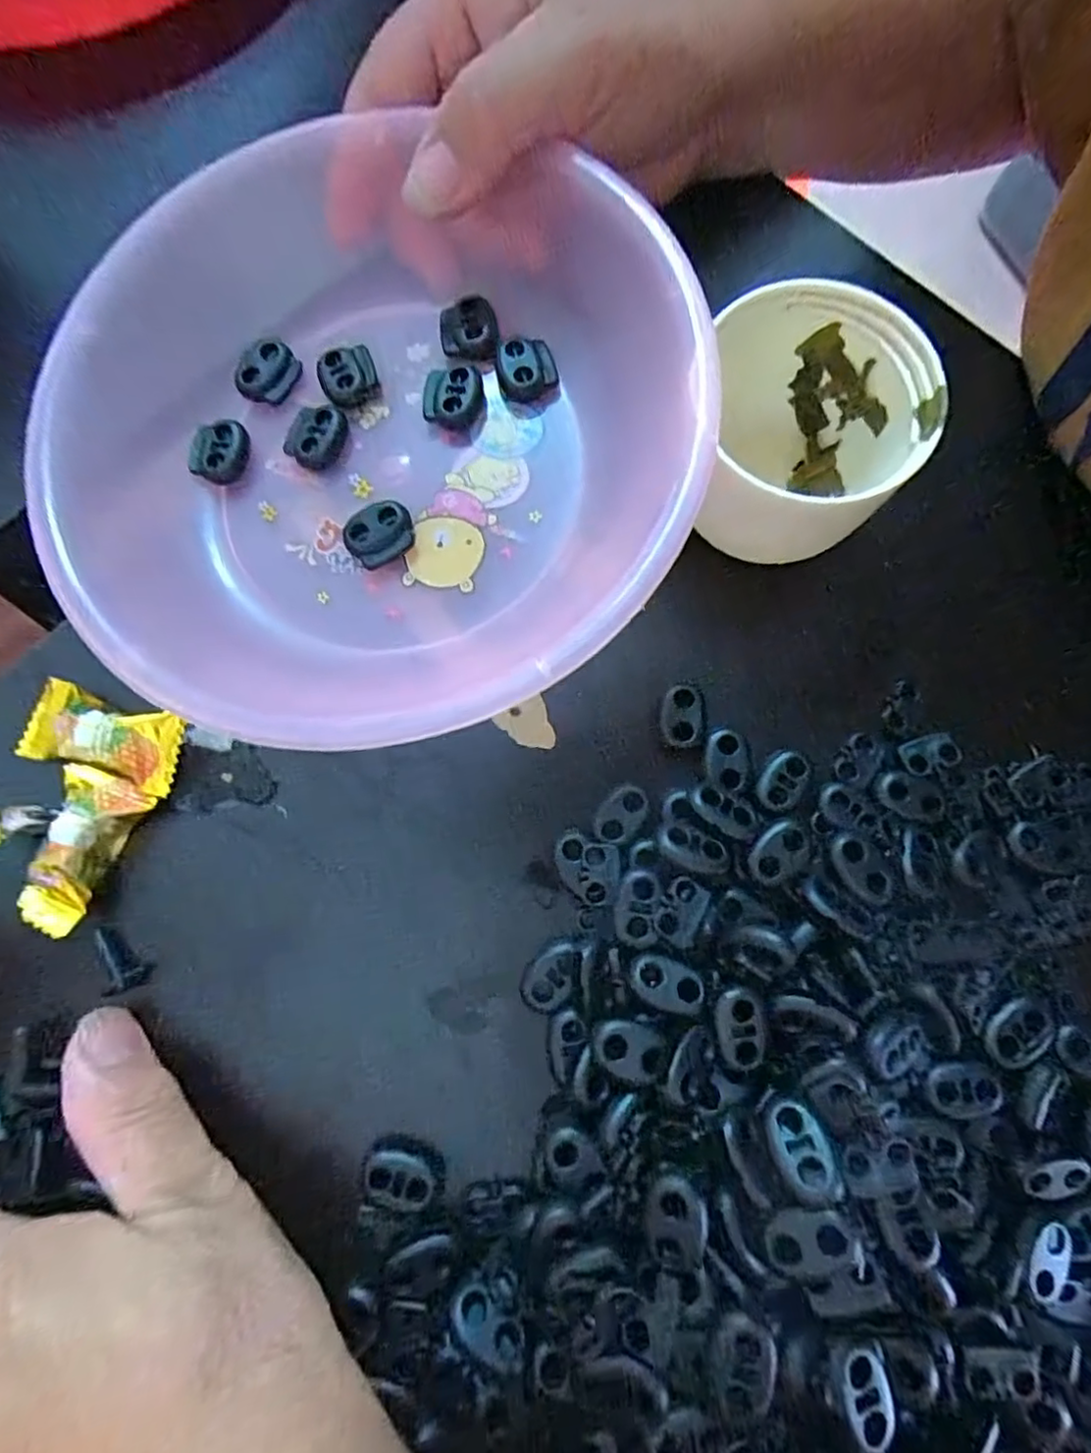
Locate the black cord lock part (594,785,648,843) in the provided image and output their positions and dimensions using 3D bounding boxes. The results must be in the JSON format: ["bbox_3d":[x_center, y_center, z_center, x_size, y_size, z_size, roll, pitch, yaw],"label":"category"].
[{"bbox_3d":[0.022,0.026,0.189,0.012,0.004,0.019,38,81,7],"label":"black cord lock part"}]

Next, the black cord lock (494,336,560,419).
[{"bbox_3d":[-0.006,-0.114,0.206,0.017,0.009,0.023,-19,80,-4],"label":"black cord lock"}]

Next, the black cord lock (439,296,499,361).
[{"bbox_3d":[-0.025,-0.130,0.209,0.019,0.007,0.021,-6,79,-2],"label":"black cord lock"}]

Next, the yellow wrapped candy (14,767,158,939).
[{"bbox_3d":[-0.134,0.035,0.183,0.025,0.017,0.044,18,79,3],"label":"yellow wrapped candy"}]

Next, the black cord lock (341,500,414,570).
[{"bbox_3d":[-0.052,-0.060,0.201,0.021,0.007,0.018,-29,80,-6],"label":"black cord lock"}]

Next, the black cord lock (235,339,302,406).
[{"bbox_3d":[-0.093,-0.120,0.215,0.017,0.008,0.021,31,80,5],"label":"black cord lock"}]

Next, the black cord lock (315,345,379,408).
[{"bbox_3d":[-0.065,-0.116,0.211,0.019,0.006,0.018,-22,80,-5],"label":"black cord lock"}]

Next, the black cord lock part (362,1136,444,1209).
[{"bbox_3d":[-0.038,0.120,0.171,0.021,0.006,0.014,10,79,2],"label":"black cord lock part"}]

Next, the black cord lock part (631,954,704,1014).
[{"bbox_3d":[0.032,0.068,0.169,0.019,0.006,0.011,23,80,4],"label":"black cord lock part"}]

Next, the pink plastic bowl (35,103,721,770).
[{"bbox_3d":[-0.058,-0.089,0.195,0.191,0.039,0.181,31,80,5],"label":"pink plastic bowl"}]

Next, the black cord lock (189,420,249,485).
[{"bbox_3d":[-0.109,-0.092,0.212,0.017,0.006,0.022,6,79,1],"label":"black cord lock"}]

